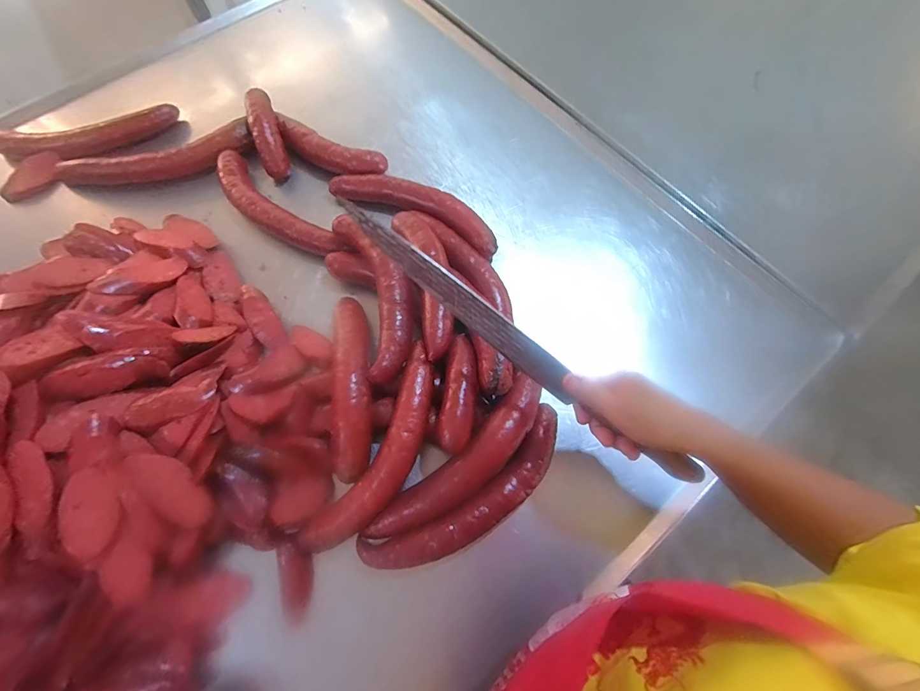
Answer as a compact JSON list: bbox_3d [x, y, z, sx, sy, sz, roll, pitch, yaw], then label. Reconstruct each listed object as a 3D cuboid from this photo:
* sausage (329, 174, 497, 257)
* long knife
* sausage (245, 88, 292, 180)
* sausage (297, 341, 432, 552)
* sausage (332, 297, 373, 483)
[{"bbox_3d":[-0.063,-0.196,0.571,0.262,0.043,0.066,26,72,9],"label":"sausage"},{"bbox_3d":[0.054,-0.001,0.368,0.403,0.036,0.017,38,74,-1],"label":"long knife"},{"bbox_3d":[-0.294,-0.325,0.594,0.048,0.042,0.166,-19,84,-7],"label":"sausage"},{"bbox_3d":[-0.078,0.112,0.414,0.063,0.034,0.229,29,73,9],"label":"sausage"},{"bbox_3d":[-0.125,0.037,0.447,0.051,0.052,0.218,-8,71,-3],"label":"sausage"}]

